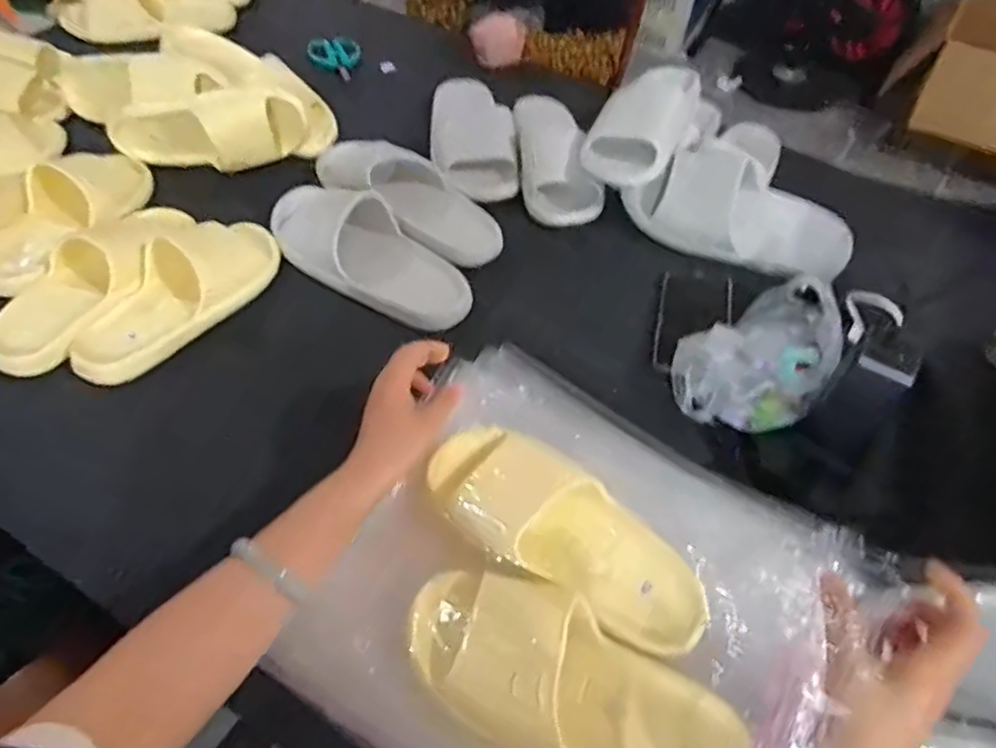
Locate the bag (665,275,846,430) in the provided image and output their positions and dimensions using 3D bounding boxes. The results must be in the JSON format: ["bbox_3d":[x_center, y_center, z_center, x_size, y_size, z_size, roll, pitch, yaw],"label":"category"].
[{"bbox_3d":[0.260,-0.016,0.639,0.170,0.072,0.120,-27,58,-23],"label":"bag"}]

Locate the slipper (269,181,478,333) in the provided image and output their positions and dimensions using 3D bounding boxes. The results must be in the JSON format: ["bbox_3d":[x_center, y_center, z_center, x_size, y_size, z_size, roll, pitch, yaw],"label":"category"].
[{"bbox_3d":[-0.158,-0.141,0.720,0.278,0.069,0.119,35,57,21],"label":"slipper"}]

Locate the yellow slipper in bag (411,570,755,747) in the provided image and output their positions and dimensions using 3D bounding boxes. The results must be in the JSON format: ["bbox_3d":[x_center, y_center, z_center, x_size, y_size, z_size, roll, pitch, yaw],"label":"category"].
[{"bbox_3d":[0.052,0.208,0.434,0.239,0.050,0.098,20,53,11],"label":"yellow slipper in bag"}]

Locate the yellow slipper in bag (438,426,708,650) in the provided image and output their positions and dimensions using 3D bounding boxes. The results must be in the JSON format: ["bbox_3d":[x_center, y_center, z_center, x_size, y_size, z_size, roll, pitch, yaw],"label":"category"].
[{"bbox_3d":[0.051,0.121,0.503,0.233,0.052,0.089,28,55,17],"label":"yellow slipper in bag"}]

